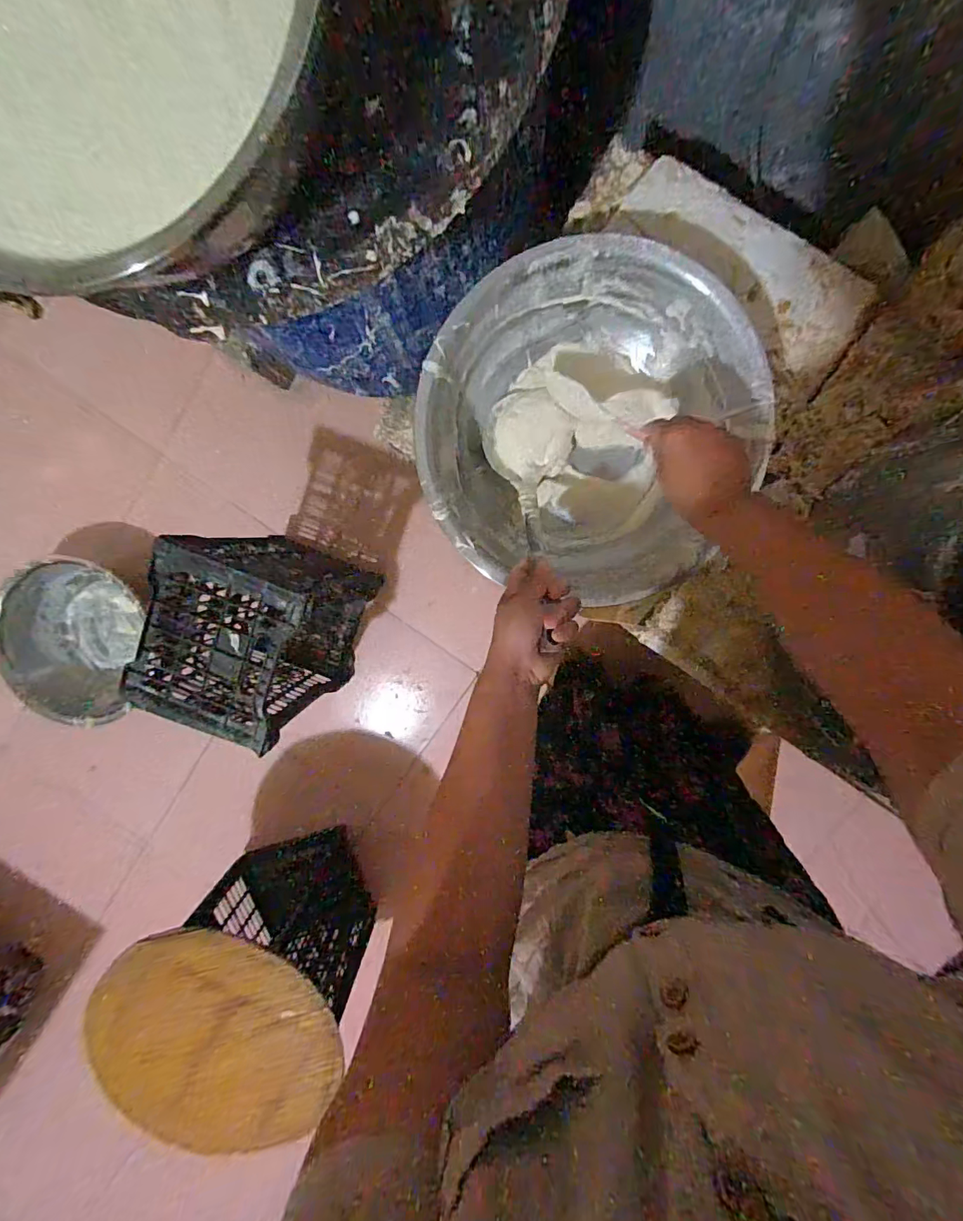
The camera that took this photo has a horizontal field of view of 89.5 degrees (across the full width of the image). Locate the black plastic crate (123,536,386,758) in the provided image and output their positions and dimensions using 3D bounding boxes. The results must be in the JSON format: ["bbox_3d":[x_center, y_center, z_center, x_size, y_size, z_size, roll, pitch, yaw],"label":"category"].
[{"bbox_3d":[-0.462,0.037,1.084,0.285,0.458,0.340,20,100,1],"label":"black plastic crate"}]

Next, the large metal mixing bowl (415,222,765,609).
[{"bbox_3d":[0.118,-0.213,0.587,0.353,0.137,0.352,1,99,4],"label":"large metal mixing bowl"}]

